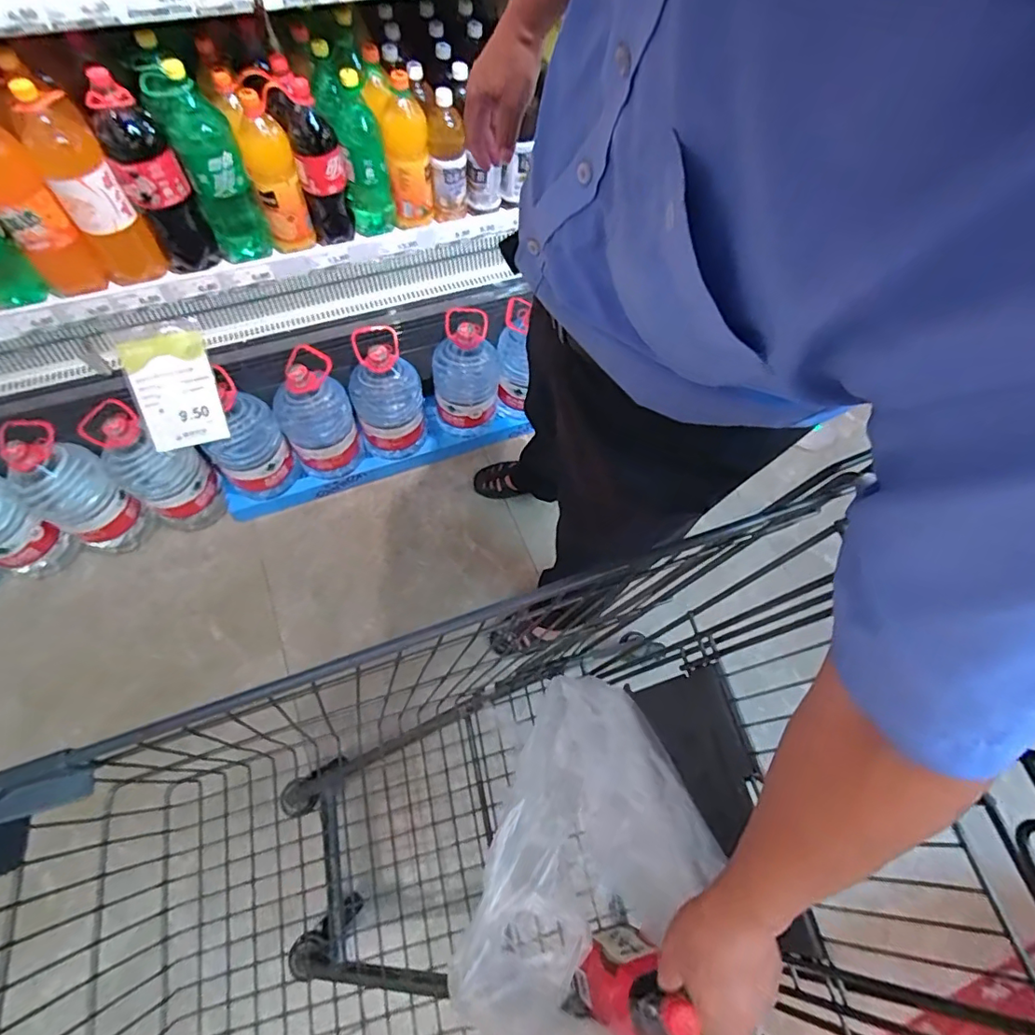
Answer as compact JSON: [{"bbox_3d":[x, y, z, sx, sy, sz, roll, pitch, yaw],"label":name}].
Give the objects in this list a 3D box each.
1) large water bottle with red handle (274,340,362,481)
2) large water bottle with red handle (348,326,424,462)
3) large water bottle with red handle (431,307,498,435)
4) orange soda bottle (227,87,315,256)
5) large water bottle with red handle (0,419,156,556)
[{"bbox_3d":[-0.449,-0.215,1.197,0.154,0.310,0.138,-25,69,-14],"label":"large water bottle with red handle"},{"bbox_3d":[-0.297,-0.266,1.220,0.156,0.317,0.136,-15,67,-10],"label":"large water bottle with red handle"},{"bbox_3d":[-0.125,-0.328,1.262,0.151,0.329,0.147,1,65,-3],"label":"large water bottle with red handle"},{"bbox_3d":[-0.471,-0.658,1.016,0.097,0.258,0.107,-15,67,-10],"label":"orange soda bottle"},{"bbox_3d":[-0.939,-0.055,1.120,0.169,0.351,0.157,30,67,10],"label":"large water bottle with red handle"}]

